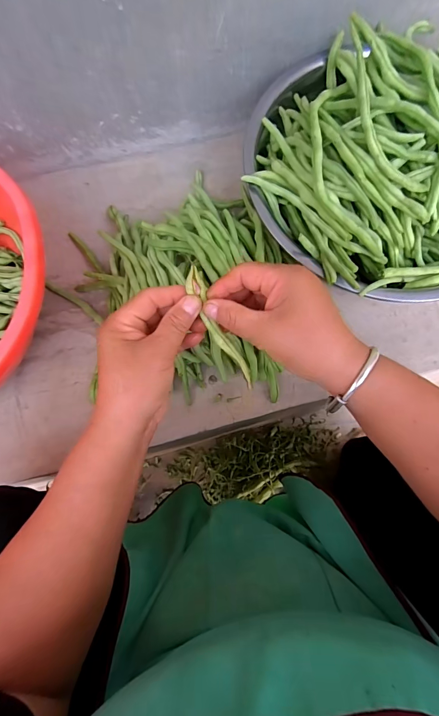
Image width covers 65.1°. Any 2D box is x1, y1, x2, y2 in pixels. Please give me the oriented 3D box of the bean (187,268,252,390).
[{"bbox_3d":[0.000,-0.022,0.279,0.013,0.016,0.105,-30,108,-6],"label":"bean"}]

